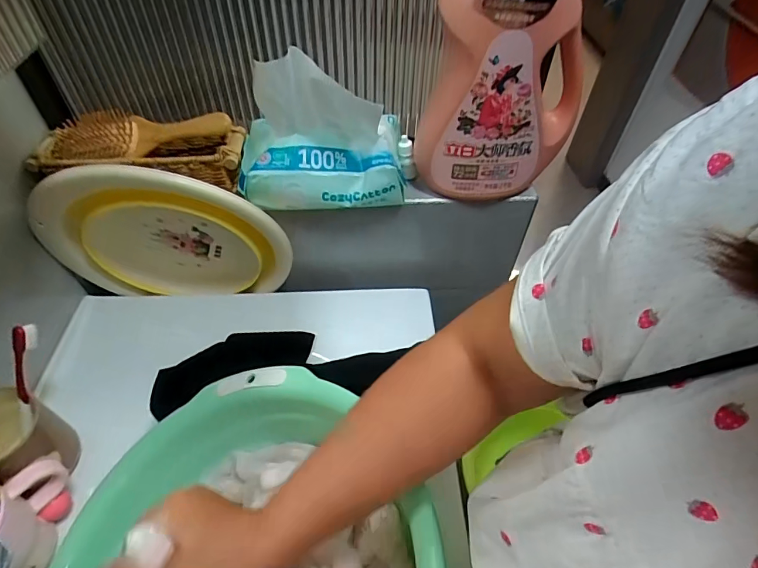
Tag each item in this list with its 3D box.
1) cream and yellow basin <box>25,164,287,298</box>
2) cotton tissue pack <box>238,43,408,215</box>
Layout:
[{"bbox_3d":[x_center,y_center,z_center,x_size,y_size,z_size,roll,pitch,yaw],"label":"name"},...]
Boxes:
[{"bbox_3d":[-0.265,-0.055,0.560,0.288,0.248,0.062,0,49,-1],"label":"cream and yellow basin"},{"bbox_3d":[-0.068,-0.180,0.527,0.200,0.155,0.103,1,49,0],"label":"cotton tissue pack"}]

